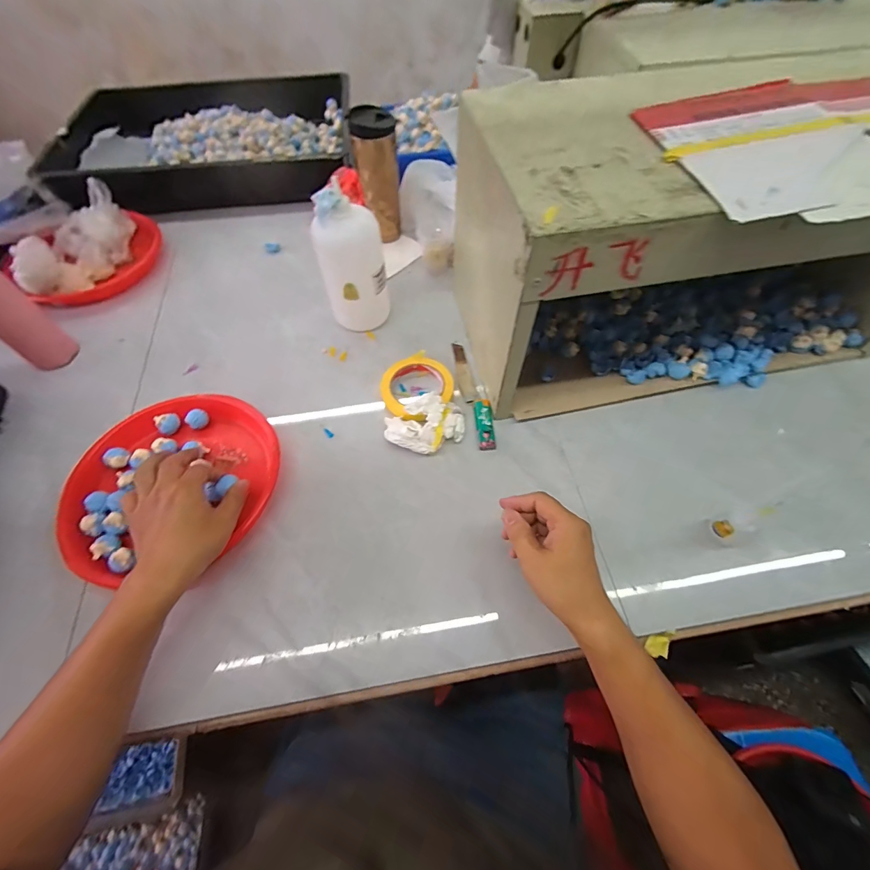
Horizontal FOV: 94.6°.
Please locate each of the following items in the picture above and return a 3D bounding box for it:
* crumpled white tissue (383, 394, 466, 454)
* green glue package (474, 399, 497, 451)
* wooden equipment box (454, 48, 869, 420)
[{"bbox_3d":[-0.012,-0.016,0.549,0.109,0.038,0.078,-26,64,-13],"label":"crumpled white tissue"},{"bbox_3d":[0.070,-0.017,0.564,0.023,0.009,0.080,-3,60,-1],"label":"green glue package"},{"bbox_3d":[0.367,-0.254,0.533,0.633,0.286,0.305,-8,61,-4],"label":"wooden equipment box"}]

